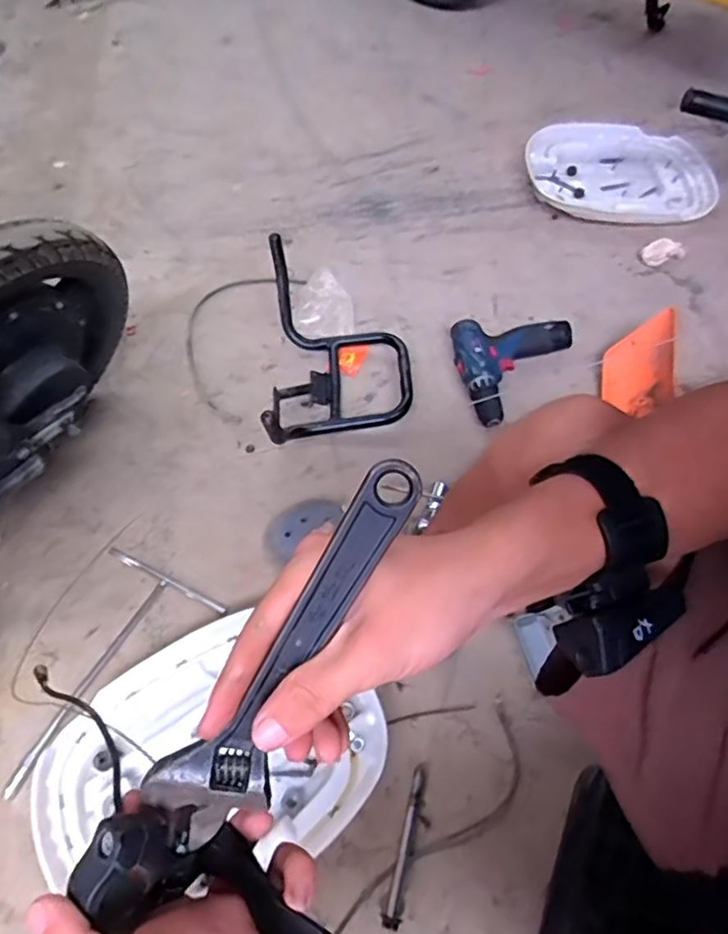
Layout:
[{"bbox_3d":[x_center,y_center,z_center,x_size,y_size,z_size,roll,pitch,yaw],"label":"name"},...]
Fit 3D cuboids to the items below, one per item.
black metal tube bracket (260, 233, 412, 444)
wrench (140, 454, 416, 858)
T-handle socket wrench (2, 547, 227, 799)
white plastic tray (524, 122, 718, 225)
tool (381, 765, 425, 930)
[{"bbox_3d":[-0.033,-0.173,0.914,0.211,0.156,0.302,-1,60,-5],"label":"black metal tube bracket"},{"bbox_3d":[-0.032,0.080,0.266,0.042,0.016,0.188,33,98,14],"label":"wrench"},{"bbox_3d":[-0.315,0.245,0.734,0.169,0.022,0.283,26,61,10],"label":"T-handle socket wrench"},{"bbox_3d":[0.507,-0.584,1.237,0.371,0.038,0.298,11,60,2],"label":"white plastic tray"},{"bbox_3d":[0.043,0.394,0.655,0.017,0.020,0.148,15,60,4],"label":"tool"}]

